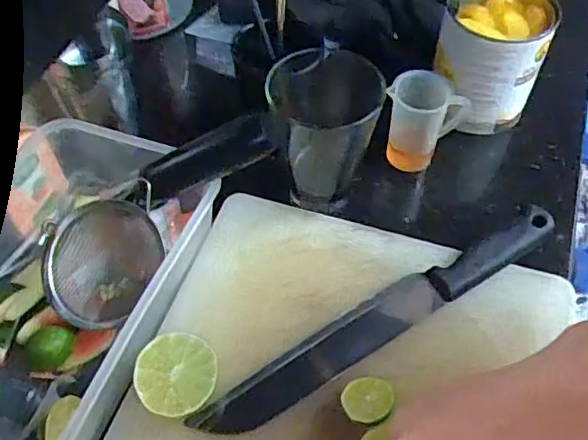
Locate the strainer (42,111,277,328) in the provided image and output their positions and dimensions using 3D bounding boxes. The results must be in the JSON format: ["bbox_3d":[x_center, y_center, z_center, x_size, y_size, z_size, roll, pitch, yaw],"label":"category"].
[{"bbox_3d":[-0.111,0.004,0.476,0.186,0.064,0.082,-40,59,7],"label":"strainer"}]

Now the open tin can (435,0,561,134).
[{"bbox_3d":[0.191,-0.153,0.593,0.091,0.129,0.088,0,53,0],"label":"open tin can"}]

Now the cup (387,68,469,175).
[{"bbox_3d":[0.119,-0.086,0.554,0.069,0.088,0.049,17,55,12],"label":"cup"}]

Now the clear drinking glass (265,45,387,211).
[{"bbox_3d":[0.026,-0.080,0.515,0.091,0.118,0.083,6,54,5],"label":"clear drinking glass"}]

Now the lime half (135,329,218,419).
[{"bbox_3d":[-0.082,0.109,0.420,0.055,0.028,0.055,6,59,-11],"label":"lime half"}]

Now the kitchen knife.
[{"bbox_3d":[0.071,0.073,0.463,0.318,0.027,0.035,-27,58,-19],"label":"kitchen knife"}]

